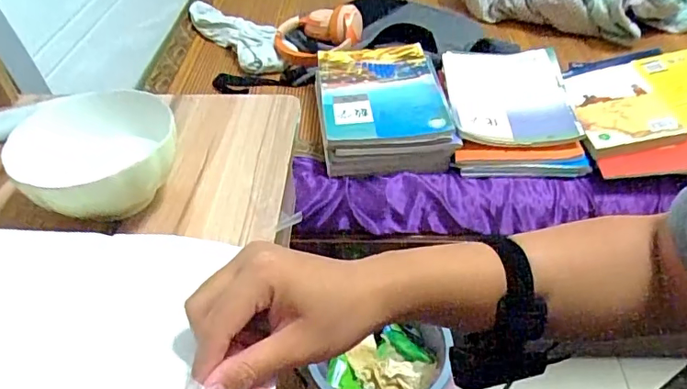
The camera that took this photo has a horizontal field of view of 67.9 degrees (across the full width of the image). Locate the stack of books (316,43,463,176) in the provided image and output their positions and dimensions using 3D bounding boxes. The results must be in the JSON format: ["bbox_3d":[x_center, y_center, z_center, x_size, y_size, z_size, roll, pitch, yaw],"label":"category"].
[{"bbox_3d":[0.072,-0.172,0.959,0.231,0.080,0.300,-3,47,-3],"label":"stack of books"}]

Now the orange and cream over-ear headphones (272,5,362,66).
[{"bbox_3d":[-0.061,-0.347,1.124,0.190,0.080,0.151,5,43,7],"label":"orange and cream over-ear headphones"}]

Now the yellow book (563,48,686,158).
[{"bbox_3d":[0.556,-0.178,0.910,0.288,0.026,0.226,-9,44,7],"label":"yellow book"}]

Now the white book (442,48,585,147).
[{"bbox_3d":[0.314,-0.204,0.985,0.212,0.027,0.315,-2,45,7],"label":"white book"}]

